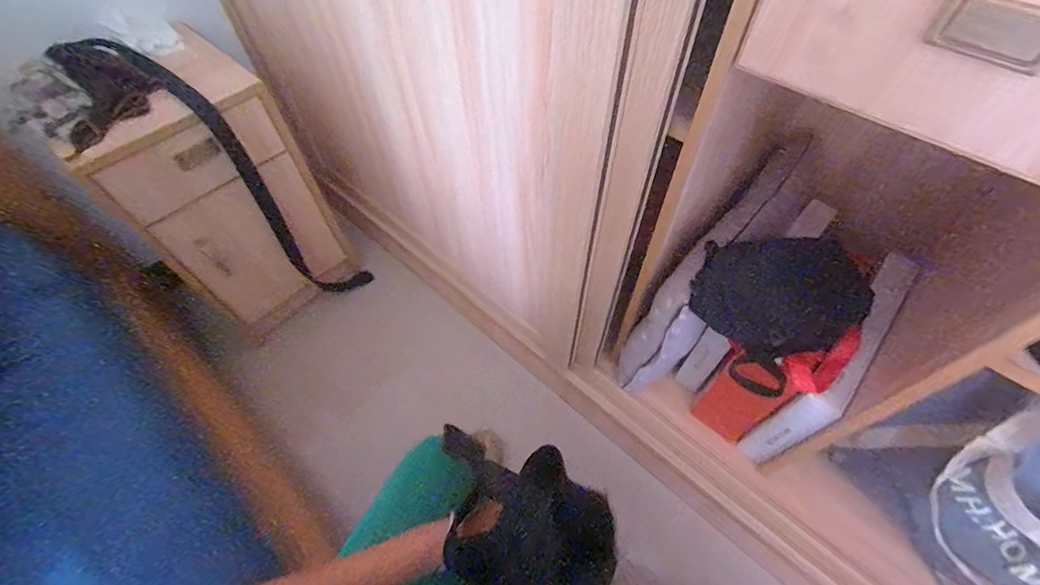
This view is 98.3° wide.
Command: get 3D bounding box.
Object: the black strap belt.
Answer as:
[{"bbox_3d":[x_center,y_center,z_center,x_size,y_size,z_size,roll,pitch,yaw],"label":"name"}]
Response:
[{"bbox_3d":[-0.615,-0.213,1.025,0.311,0.671,0.104,15,59,11],"label":"black strap belt"}]

